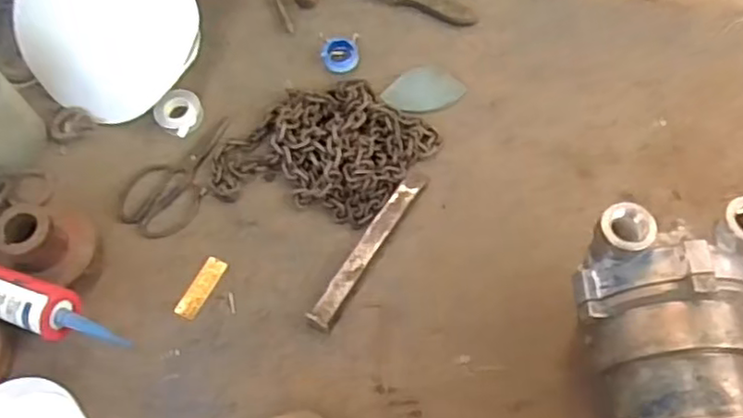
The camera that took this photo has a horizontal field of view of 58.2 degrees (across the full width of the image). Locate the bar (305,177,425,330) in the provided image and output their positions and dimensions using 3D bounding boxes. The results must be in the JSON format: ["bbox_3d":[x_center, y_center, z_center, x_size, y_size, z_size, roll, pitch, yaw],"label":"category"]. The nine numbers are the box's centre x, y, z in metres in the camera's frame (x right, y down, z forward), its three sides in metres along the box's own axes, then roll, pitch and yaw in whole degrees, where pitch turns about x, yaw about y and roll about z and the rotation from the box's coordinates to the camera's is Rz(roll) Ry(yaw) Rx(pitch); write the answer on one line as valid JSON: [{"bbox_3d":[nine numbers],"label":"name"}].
[{"bbox_3d":[-0.002,0.043,0.783,0.027,0.015,0.222,28,68,15],"label":"bar"}]

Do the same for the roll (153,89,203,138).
[{"bbox_3d":[-0.252,-0.128,0.880,0.054,0.019,0.061,40,72,19],"label":"roll"}]

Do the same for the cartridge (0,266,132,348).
[{"bbox_3d":[-0.409,0.089,0.726,0.308,0.042,0.056,16,68,12],"label":"cartridge"}]

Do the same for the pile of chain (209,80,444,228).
[{"bbox_3d":[-0.062,-0.070,0.834,0.201,0.033,0.232,39,71,19],"label":"pile of chain"}]

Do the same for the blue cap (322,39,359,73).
[{"bbox_3d":[-0.041,-0.210,0.912,0.048,0.019,0.047,-1,64,2],"label":"blue cap"}]

